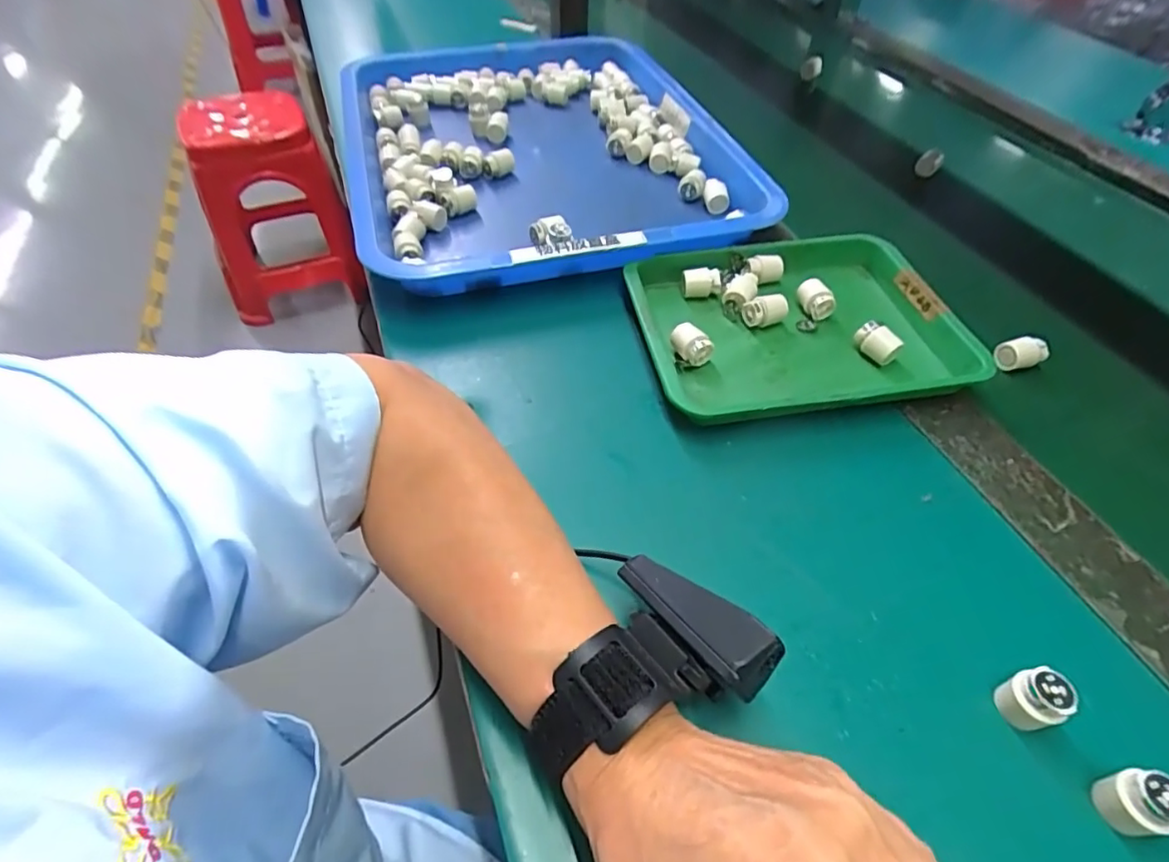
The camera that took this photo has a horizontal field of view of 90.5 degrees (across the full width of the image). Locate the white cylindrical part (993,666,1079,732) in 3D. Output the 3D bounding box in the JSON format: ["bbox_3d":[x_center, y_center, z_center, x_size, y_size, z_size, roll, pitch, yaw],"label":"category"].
[{"bbox_3d":[0.195,0.118,0.252,0.017,0.031,0.020,-8,51,-9],"label":"white cylindrical part"}]

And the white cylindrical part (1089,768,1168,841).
[{"bbox_3d":[0.219,0.147,0.229,0.018,0.030,0.021,-5,51,-6],"label":"white cylindrical part"}]

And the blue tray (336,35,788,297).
[{"bbox_3d":[-0.047,-0.292,0.573,0.356,0.041,0.462,-11,52,-11],"label":"blue tray"}]

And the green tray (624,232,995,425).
[{"bbox_3d":[0.146,-0.074,0.409,0.210,0.030,0.163,-9,51,-10],"label":"green tray"}]

